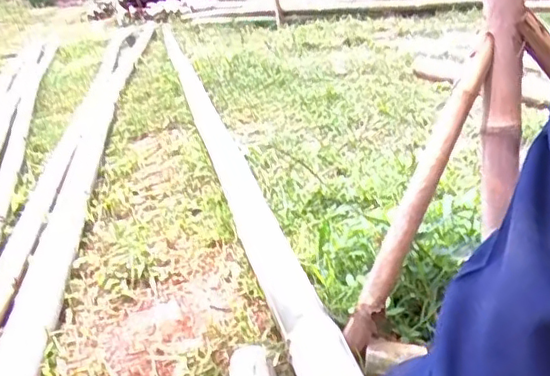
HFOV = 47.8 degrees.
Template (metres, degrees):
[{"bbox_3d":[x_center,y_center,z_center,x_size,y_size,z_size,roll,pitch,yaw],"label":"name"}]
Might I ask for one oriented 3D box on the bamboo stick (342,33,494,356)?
[{"bbox_3d":[0.212,0.015,0.905,0.038,0.480,0.031,20,10,-20],"label":"bamboo stick"}]

